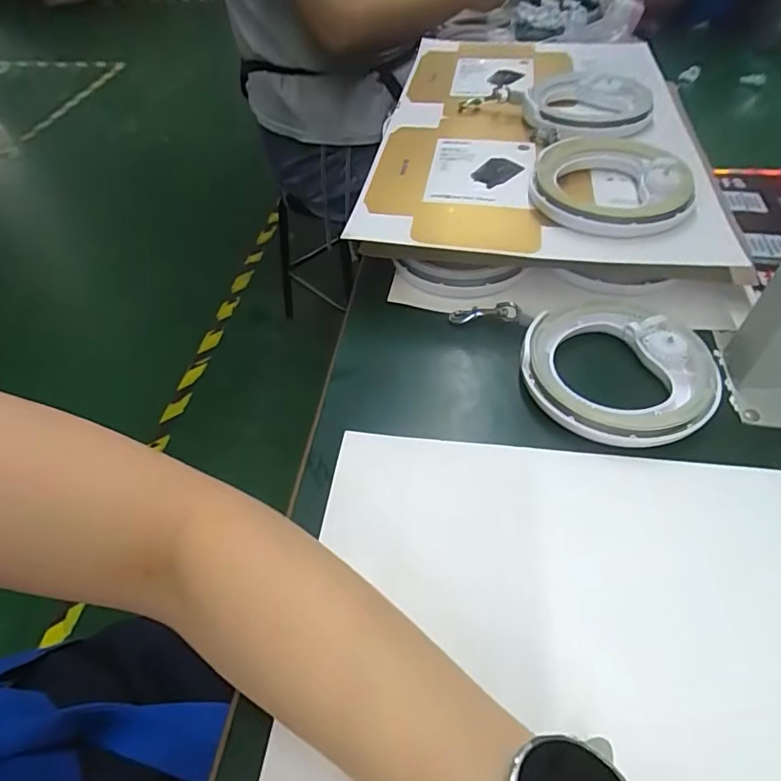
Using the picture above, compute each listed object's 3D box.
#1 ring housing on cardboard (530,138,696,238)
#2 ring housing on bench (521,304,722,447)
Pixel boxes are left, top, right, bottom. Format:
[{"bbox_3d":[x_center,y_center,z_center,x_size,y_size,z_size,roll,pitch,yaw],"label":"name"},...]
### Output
[{"bbox_3d":[0.184,-0.170,0.426,0.122,0.025,0.119,0,47,0],"label":"ring housing on cardboard"},{"bbox_3d":[0.160,-0.016,0.368,0.125,0.029,0.120,5,48,3],"label":"ring housing on bench"}]

